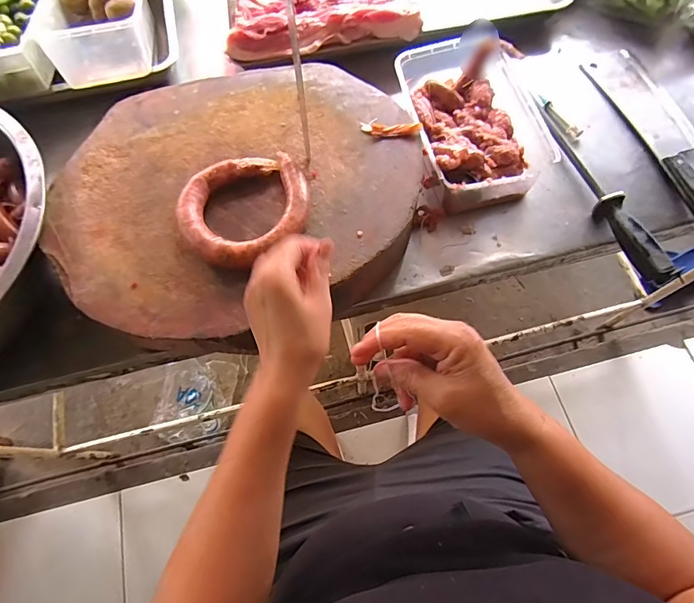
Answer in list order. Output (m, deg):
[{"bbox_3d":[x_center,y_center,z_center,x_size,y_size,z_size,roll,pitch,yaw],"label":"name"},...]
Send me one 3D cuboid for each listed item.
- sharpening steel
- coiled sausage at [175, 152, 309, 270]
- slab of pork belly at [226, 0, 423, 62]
[{"bbox_3d":[0.339,-0.156,0.575,0.030,0.035,0.306,-21,70,-7],"label":"sharpening steel"},{"bbox_3d":[-0.115,-0.111,0.478,0.150,0.027,0.134,-36,72,-12],"label":"coiled sausage"},{"bbox_3d":[-0.048,-0.510,0.692,0.299,0.041,0.239,-7,69,-2],"label":"slab of pork belly"}]

